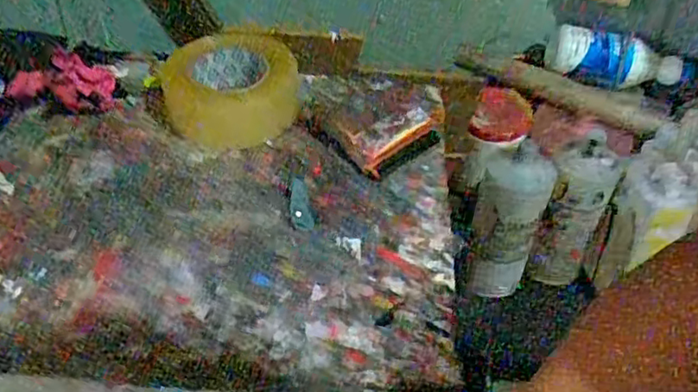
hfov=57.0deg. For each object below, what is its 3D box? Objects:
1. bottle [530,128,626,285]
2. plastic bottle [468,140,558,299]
[{"bbox_3d":[0.279,0.030,0.812,0.073,0.206,0.064,22,47,18],"label":"bottle"},{"bbox_3d":[0.196,0.036,0.805,0.080,0.201,0.084,18,45,14],"label":"plastic bottle"}]

